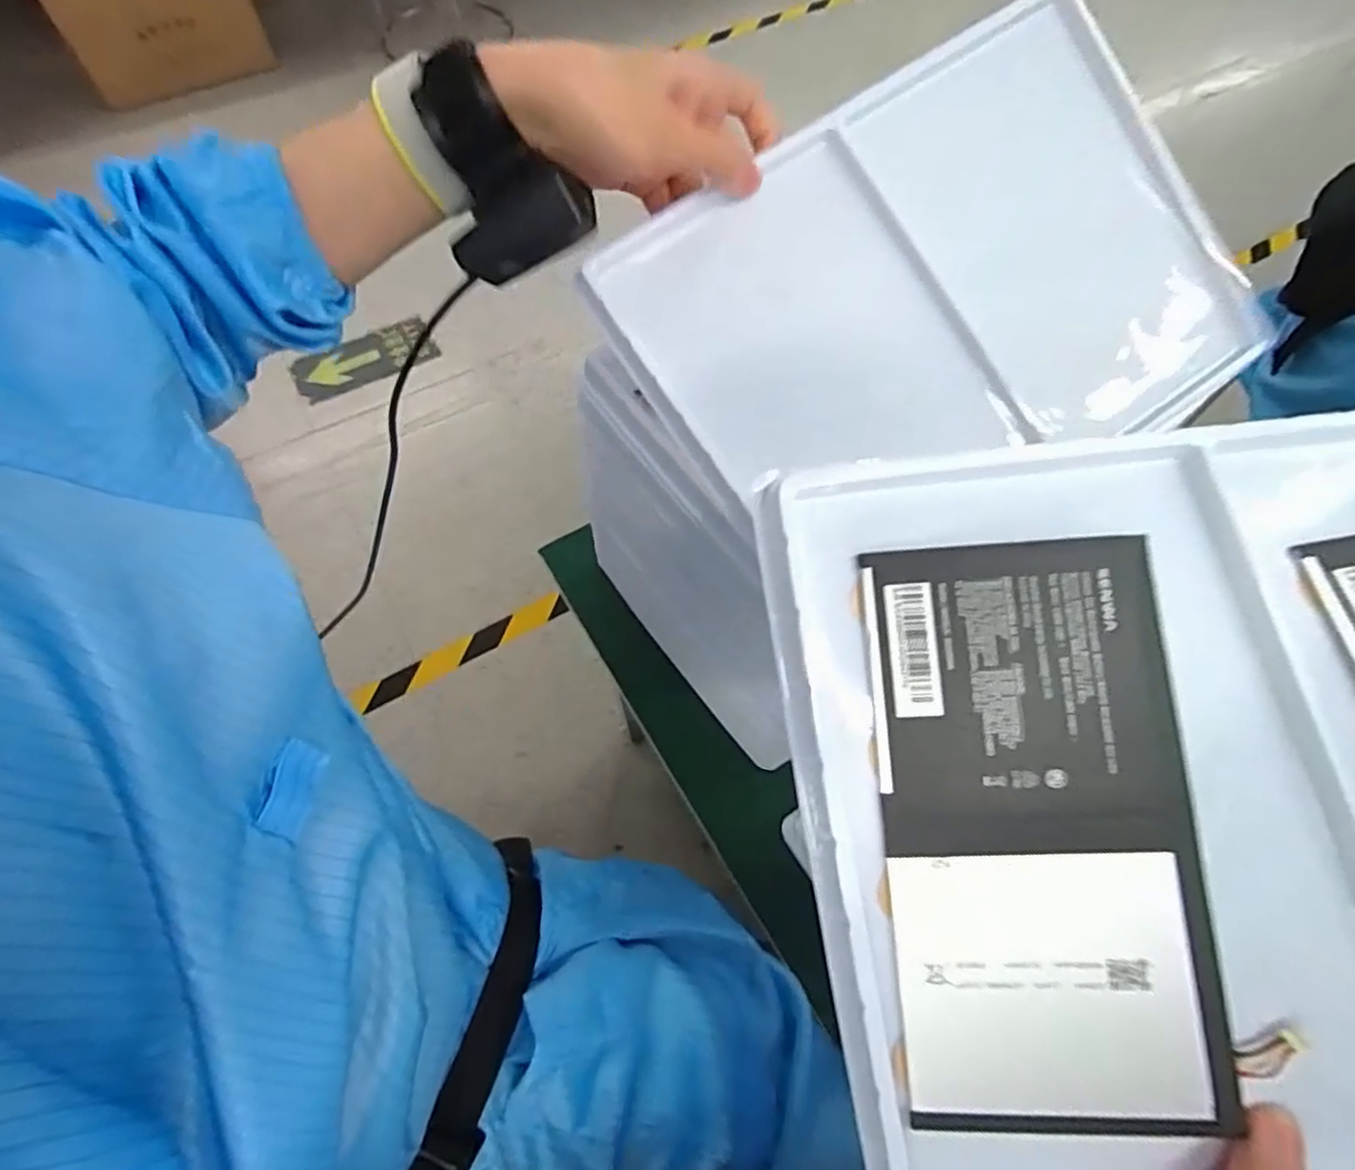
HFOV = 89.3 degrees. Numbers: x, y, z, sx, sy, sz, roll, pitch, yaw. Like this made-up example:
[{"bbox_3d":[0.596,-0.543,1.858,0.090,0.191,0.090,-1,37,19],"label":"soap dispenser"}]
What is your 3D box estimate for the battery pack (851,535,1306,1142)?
[{"bbox_3d":[0.109,0.073,0.211,0.092,0.004,0.170,-4,81,7],"label":"battery pack"}]

